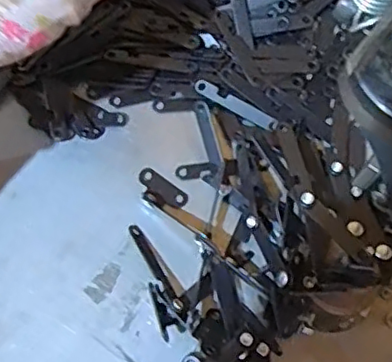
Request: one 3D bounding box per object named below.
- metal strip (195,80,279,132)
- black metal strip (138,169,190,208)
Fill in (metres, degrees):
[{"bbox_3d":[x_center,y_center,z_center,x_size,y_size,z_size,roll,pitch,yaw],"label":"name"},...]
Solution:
[{"bbox_3d":[0.023,-0.042,0.342,0.049,0.006,0.009,28,77,8],"label":"metal strip"},{"bbox_3d":[-0.018,0.004,0.328,0.029,0.004,0.010,35,78,10],"label":"black metal strip"}]

